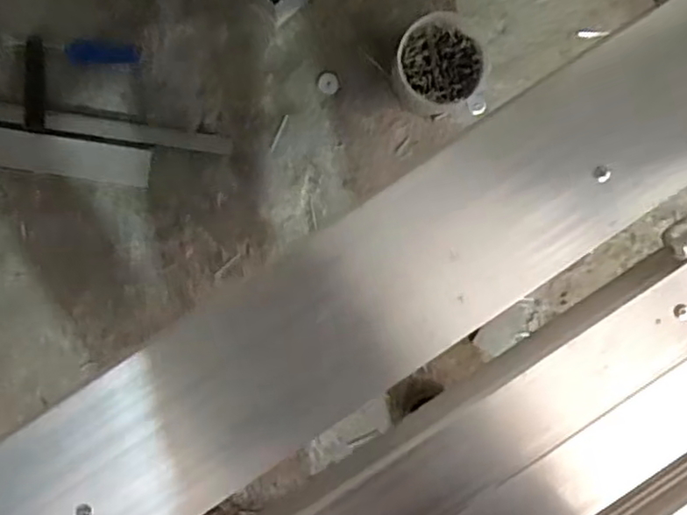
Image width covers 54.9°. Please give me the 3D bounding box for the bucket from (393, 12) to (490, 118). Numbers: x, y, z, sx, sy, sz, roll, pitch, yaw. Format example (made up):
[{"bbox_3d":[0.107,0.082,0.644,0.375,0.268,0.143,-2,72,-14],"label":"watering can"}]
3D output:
[{"bbox_3d":[0.133,-0.261,0.885,0.126,0.064,0.122,0,94,-5],"label":"bucket"}]

